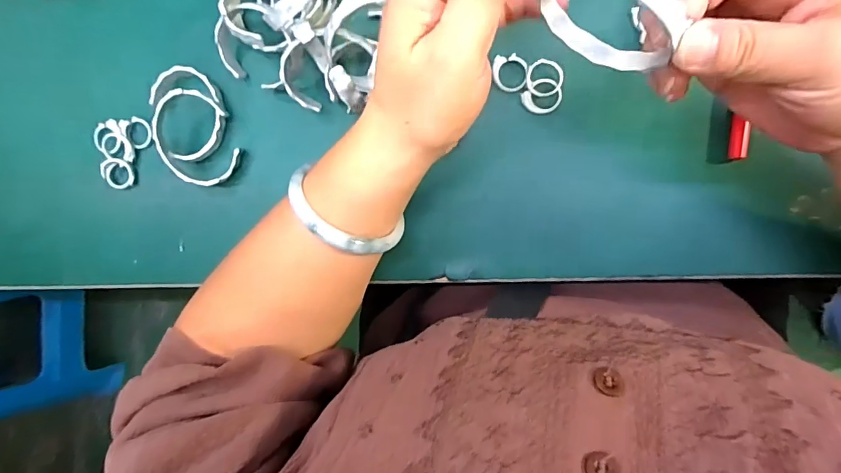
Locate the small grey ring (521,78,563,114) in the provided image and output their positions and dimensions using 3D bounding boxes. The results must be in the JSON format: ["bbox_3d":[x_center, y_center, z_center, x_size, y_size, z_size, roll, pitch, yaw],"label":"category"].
[{"bbox_3d":[0.078,-0.088,0.289,0.024,0.004,0.021,-41,87,8],"label":"small grey ring"}]

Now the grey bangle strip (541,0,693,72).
[{"bbox_3d":[0.079,-0.093,0.196,0.061,0.058,0.015,34,97,6],"label":"grey bangle strip"}]

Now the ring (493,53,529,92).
[{"bbox_3d":[0.057,-0.104,0.289,0.021,0.004,0.024,2,93,8],"label":"ring"}]

